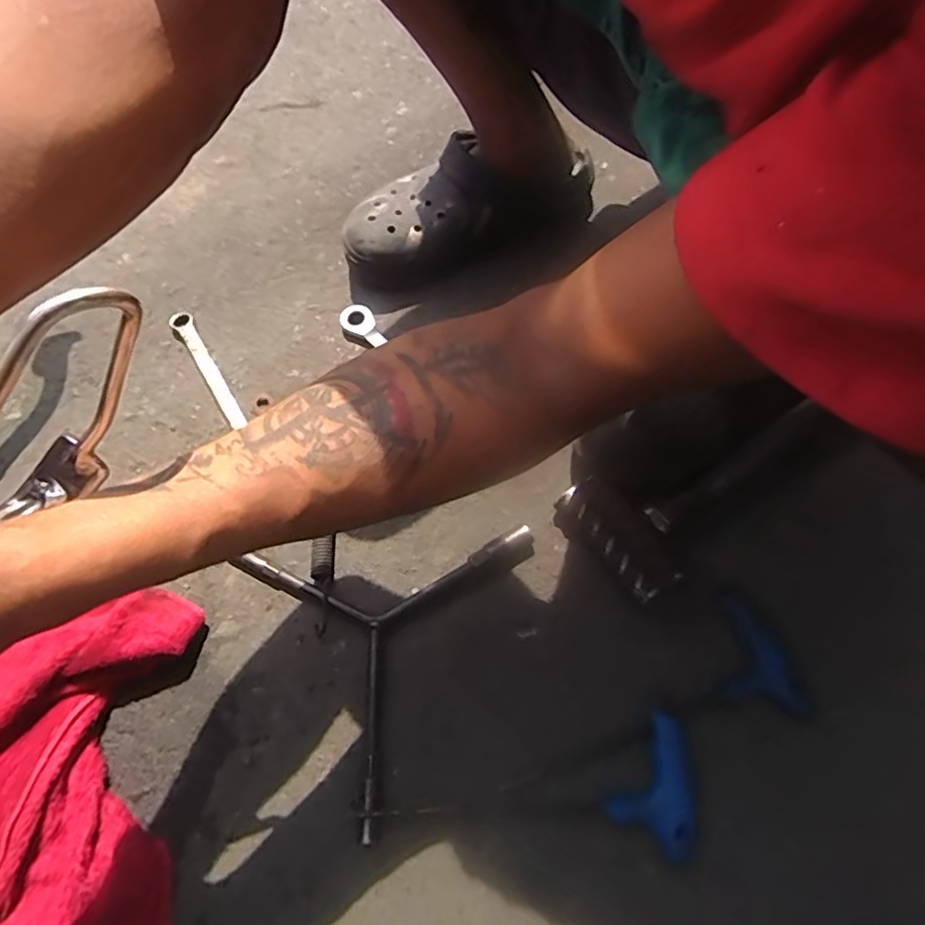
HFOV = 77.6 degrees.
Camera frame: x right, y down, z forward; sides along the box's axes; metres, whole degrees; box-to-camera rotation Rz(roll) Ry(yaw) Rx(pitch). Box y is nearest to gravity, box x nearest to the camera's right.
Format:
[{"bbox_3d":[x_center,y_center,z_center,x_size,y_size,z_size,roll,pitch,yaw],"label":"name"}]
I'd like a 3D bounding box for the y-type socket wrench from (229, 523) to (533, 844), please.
[{"bbox_3d":[-0.080,0.100,0.408,0.182,0.020,0.216,26,69,17],"label":"y-type socket wrench"}]

